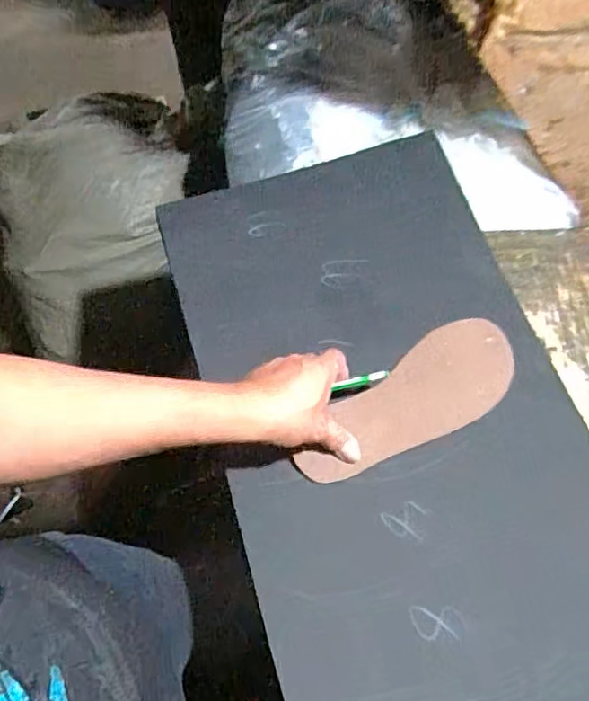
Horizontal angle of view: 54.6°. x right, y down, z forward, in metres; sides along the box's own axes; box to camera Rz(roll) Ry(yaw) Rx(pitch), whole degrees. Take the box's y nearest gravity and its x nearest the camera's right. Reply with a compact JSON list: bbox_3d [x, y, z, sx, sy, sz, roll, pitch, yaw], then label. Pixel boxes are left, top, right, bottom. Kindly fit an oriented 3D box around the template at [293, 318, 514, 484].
[{"bbox_3d":[0.116,0.055,0.559,0.242,0.011,0.088,-35,79,-14],"label":"template"}]

